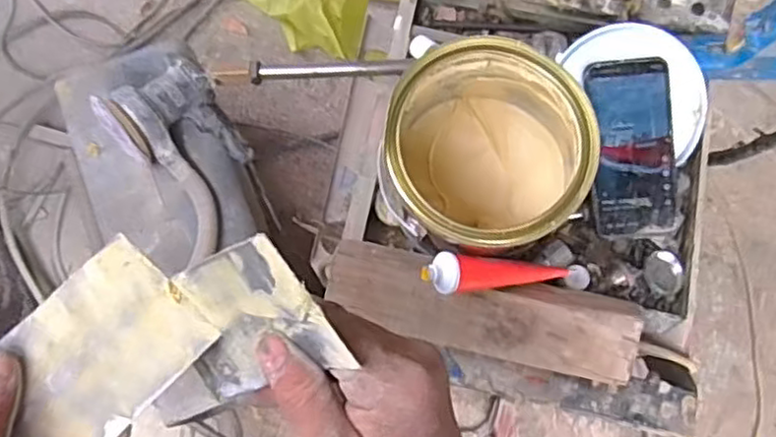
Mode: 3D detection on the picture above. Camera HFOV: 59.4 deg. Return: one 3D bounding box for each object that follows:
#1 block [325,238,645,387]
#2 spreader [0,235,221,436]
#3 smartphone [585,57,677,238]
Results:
[{"bbox_3d":[0.080,0.082,0.588,0.262,0.033,0.071,14,109,3],"label":"block"},{"bbox_3d":[-0.154,0.074,0.346,0.113,0.004,0.074,-45,93,-9],"label":"spreader"},{"bbox_3d":[0.225,-0.065,0.625,0.074,0.006,0.159,-5,92,5],"label":"smartphone"}]

